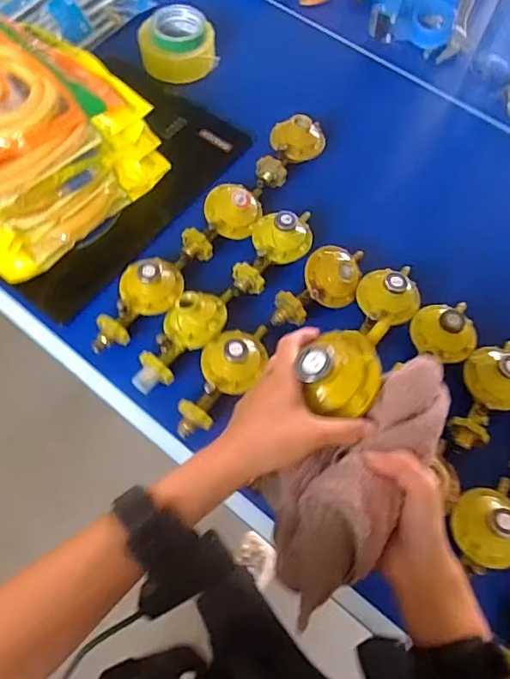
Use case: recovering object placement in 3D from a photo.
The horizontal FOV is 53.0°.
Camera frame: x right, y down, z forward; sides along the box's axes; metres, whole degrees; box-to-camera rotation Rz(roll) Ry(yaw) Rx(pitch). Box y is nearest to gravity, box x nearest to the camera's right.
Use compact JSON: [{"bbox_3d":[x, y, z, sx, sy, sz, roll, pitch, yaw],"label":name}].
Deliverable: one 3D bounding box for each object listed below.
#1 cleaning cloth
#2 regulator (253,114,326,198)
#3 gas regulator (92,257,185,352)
[{"bbox_3d":[0.076,0.102,0.393,0.100,0.057,0.210,35,83,13],"label":"cleaning cloth"},{"bbox_3d":[0.051,-0.276,0.778,0.080,0.049,0.139,20,67,7],"label":"regulator"},{"bbox_3d":[-0.158,-0.056,0.670,0.154,0.049,0.072,-39,72,-17],"label":"gas regulator"}]

